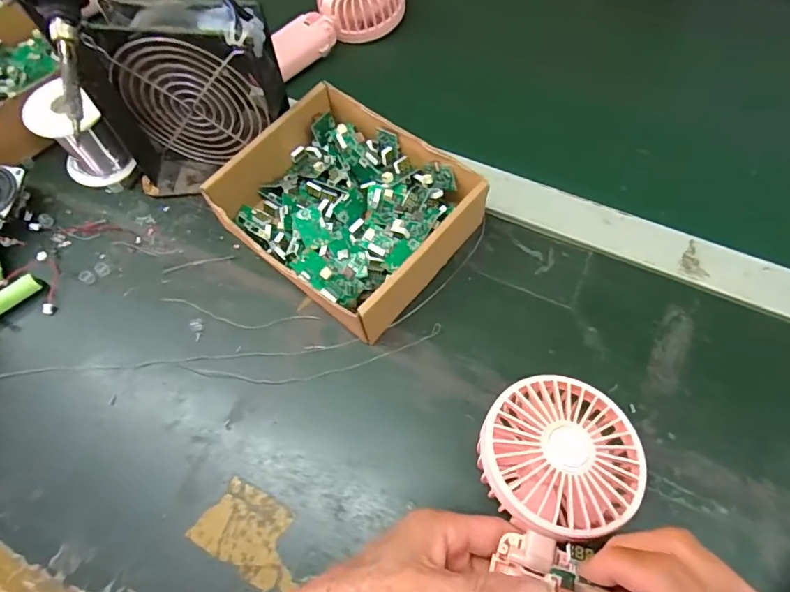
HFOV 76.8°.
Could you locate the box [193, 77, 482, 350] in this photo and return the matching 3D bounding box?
[{"bbox_3d":[-0.034,-0.064,0.378,0.171,0.053,0.141,36,72,19],"label":"box"}]

